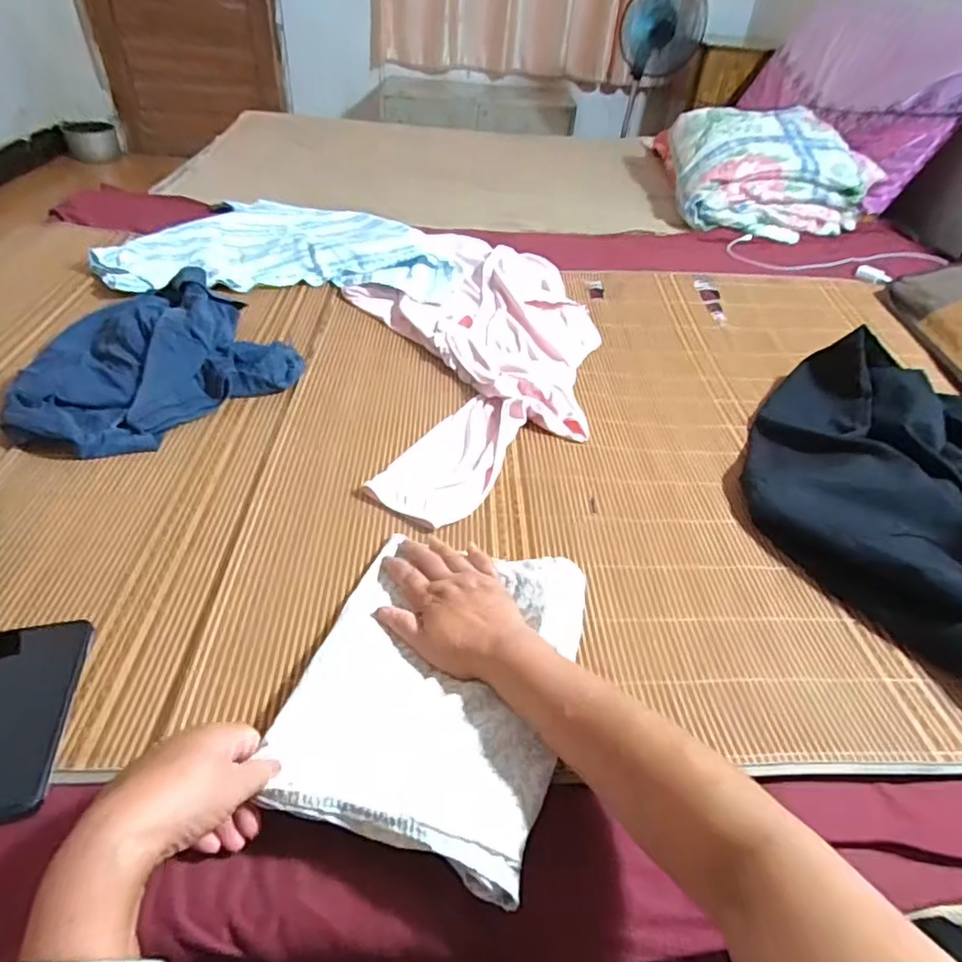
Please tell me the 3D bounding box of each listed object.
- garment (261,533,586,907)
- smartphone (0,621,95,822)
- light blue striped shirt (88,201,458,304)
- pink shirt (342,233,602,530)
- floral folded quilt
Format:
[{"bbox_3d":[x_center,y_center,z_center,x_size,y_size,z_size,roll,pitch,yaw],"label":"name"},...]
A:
[{"bbox_3d":[-0.033,0.155,0.494,0.206,0.034,0.274,15,42,9],"label":"garment"},{"bbox_3d":[-0.357,0.174,0.452,0.081,0.009,0.164,-5,43,-13],"label":"smartphone"},{"bbox_3d":[-0.361,-0.440,1.109,0.596,0.061,0.400,-7,43,-16],"label":"light blue striped shirt"},{"bbox_3d":[0.010,-0.223,0.944,0.409,0.046,0.737,-4,43,-13],"label":"pink shirt"},{"bbox_3d":[0.748,-0.784,1.522,0.499,0.214,0.387,5,42,-1],"label":"floral folded quilt"}]

